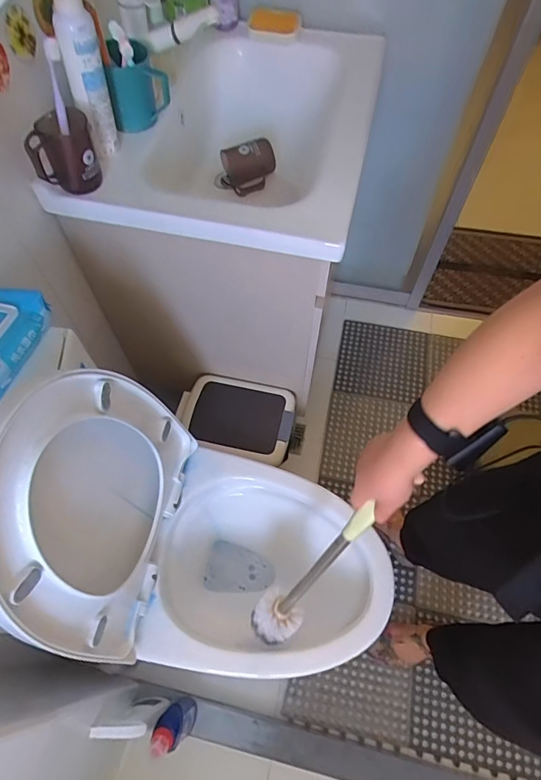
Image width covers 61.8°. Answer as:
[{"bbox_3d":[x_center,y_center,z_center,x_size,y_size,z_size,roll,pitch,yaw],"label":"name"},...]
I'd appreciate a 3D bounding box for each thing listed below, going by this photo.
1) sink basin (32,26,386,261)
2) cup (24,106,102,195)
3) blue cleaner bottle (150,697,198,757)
[{"bbox_3d":[-0.059,-0.443,0.848,0.455,0.188,0.554,12,61,7],"label":"sink basin"},{"bbox_3d":[-0.295,-0.336,0.650,0.089,0.093,0.068,-22,63,-11],"label":"cup"},{"bbox_3d":[-0.183,0.655,0.887,0.048,0.237,0.072,7,61,5],"label":"blue cleaner bottle"}]

